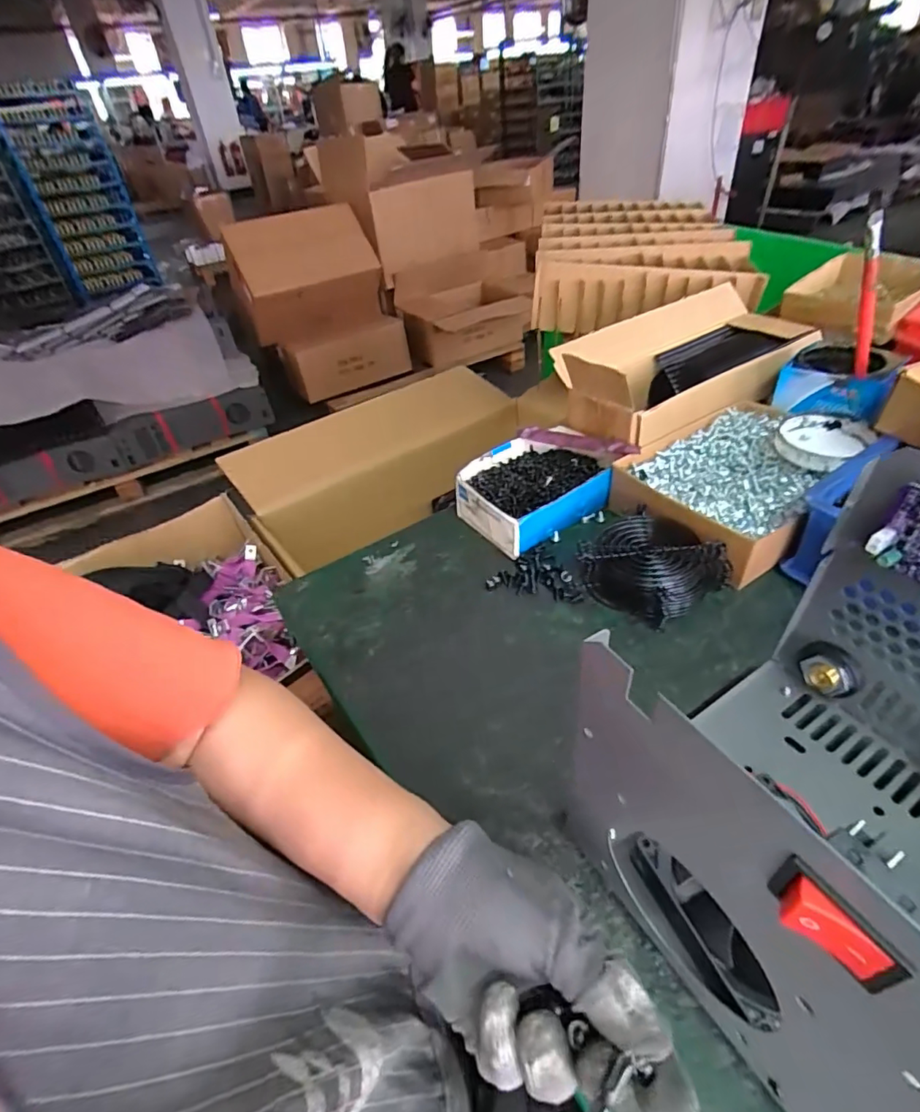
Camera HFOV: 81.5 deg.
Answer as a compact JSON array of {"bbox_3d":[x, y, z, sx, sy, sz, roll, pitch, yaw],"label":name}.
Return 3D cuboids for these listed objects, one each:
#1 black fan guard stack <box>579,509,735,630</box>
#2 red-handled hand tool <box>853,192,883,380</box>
[{"bbox_3d":[0.165,0.009,0.470,0.103,0.040,0.094,-28,45,-23],"label":"black fan guard stack"},{"bbox_3d":[0.363,-0.232,0.476,0.014,0.172,0.013,-30,42,5],"label":"red-handled hand tool"}]

